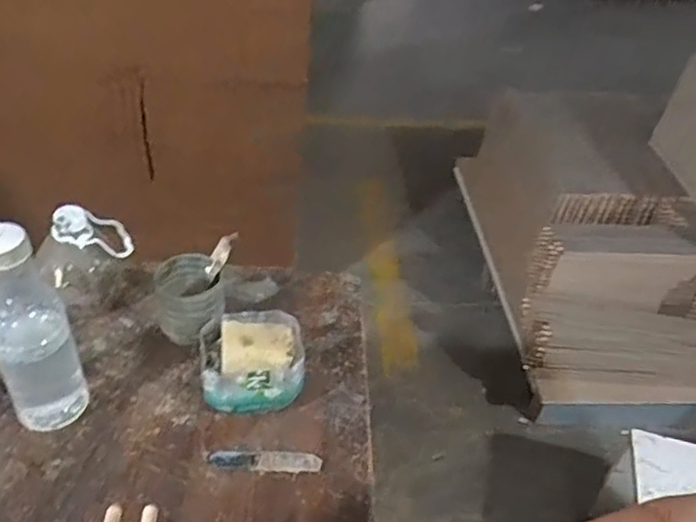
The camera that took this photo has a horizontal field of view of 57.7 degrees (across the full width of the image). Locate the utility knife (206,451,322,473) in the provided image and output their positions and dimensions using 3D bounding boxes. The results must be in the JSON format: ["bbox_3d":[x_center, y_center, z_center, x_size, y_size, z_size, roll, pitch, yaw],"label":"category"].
[{"bbox_3d":[-0.077,0.184,0.586,0.103,0.008,0.019,7,40,0],"label":"utility knife"}]

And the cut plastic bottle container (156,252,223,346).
[{"bbox_3d":[-0.175,0.044,0.696,0.071,0.079,0.085,-8,42,-16],"label":"cut plastic bottle container"}]

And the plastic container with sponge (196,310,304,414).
[{"bbox_3d":[-0.097,0.100,0.631,0.098,0.079,0.087,-3,40,-12],"label":"plastic container with sponge"}]

